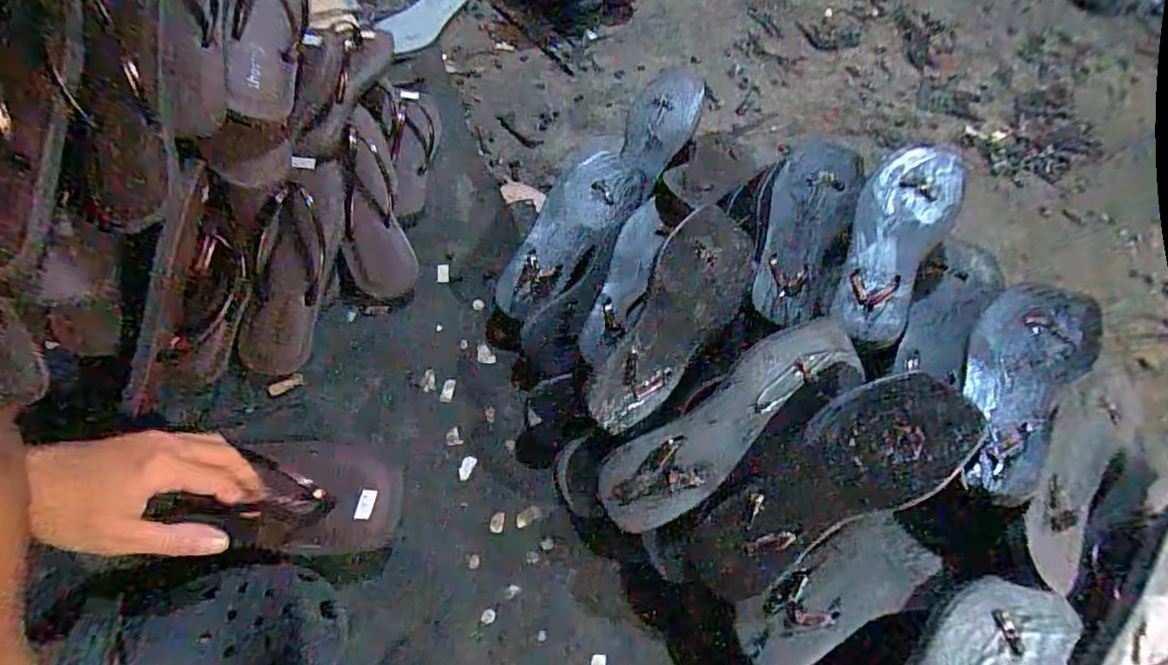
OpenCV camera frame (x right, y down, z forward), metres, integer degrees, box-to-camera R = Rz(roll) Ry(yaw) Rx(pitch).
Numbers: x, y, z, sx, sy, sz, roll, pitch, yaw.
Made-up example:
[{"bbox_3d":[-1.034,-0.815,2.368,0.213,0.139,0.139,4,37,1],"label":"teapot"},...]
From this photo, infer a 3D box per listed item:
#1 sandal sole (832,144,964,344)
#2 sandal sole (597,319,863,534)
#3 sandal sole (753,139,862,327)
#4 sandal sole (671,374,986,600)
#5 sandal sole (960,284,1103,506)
[{"bbox_3d":[0.298,-0.094,0.537,0.081,0.018,0.234,27,71,23],"label":"sandal sole"},{"bbox_3d":[0.125,0.074,0.471,0.252,0.027,0.071,-35,68,-12],"label":"sandal sole"},{"bbox_3d":[0.232,-0.117,0.566,0.077,0.026,0.254,18,59,9],"label":"sandal sole"},{"bbox_3d":[0.186,0.117,0.435,0.252,0.020,0.085,-34,62,0],"label":"sandal sole"},{"bbox_3d":[0.366,0.037,0.470,0.082,0.023,0.240,38,65,20],"label":"sandal sole"}]

